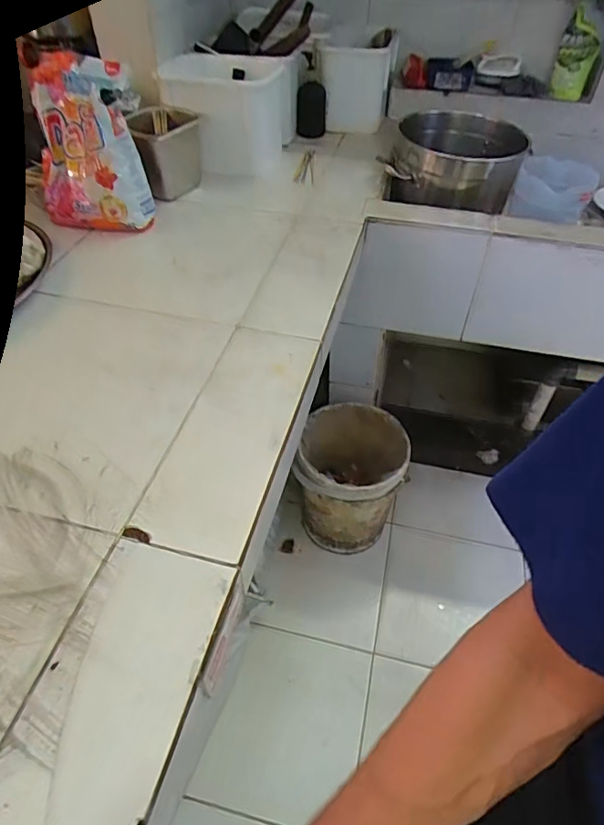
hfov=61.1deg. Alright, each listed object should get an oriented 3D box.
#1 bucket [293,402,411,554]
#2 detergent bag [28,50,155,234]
[{"bbox_3d":[0.151,0.191,1.478,0.280,0.339,0.293,1,47,-1],"label":"bucket"},{"bbox_3d":[-0.413,-0.489,0.969,0.216,0.248,0.108,-1,47,-2],"label":"detergent bag"}]

